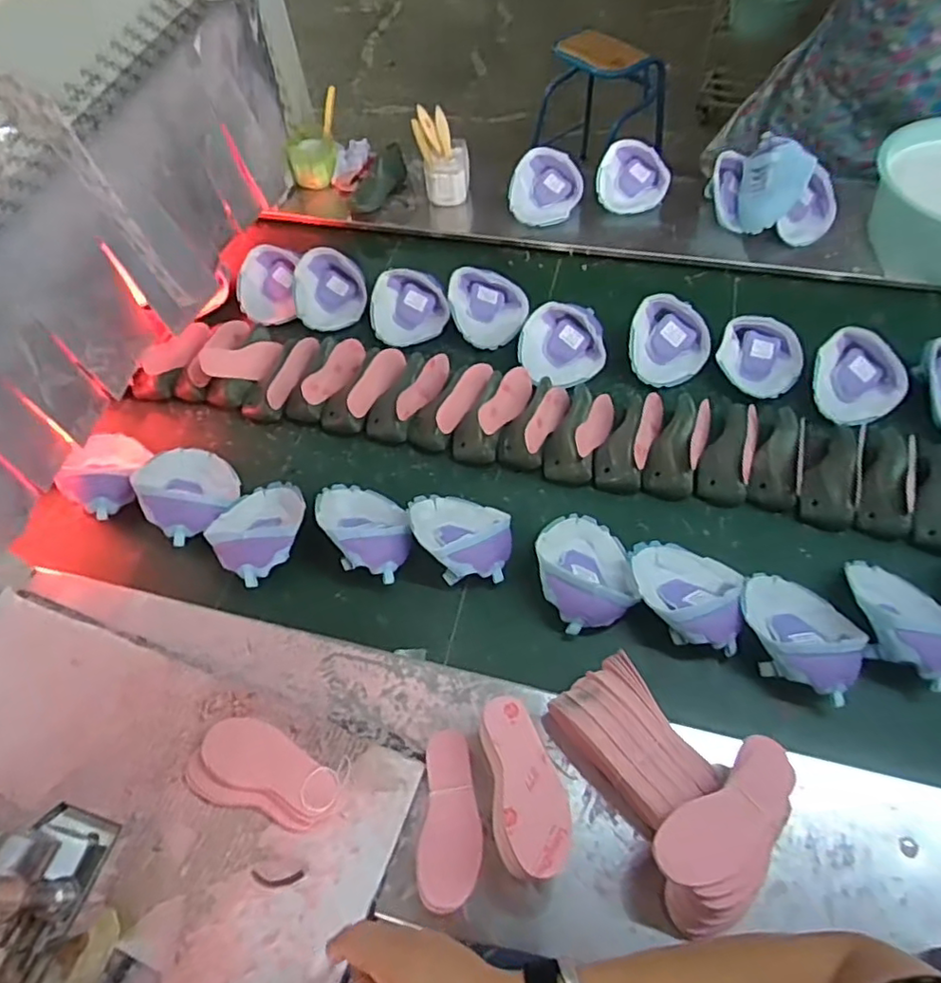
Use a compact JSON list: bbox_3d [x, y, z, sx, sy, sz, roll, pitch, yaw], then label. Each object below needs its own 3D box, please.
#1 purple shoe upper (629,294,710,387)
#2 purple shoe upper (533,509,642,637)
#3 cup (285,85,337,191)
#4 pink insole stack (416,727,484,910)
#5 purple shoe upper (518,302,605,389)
[{"bbox_3d":[0.305,-0.229,0.933,0.120,0.071,0.115,15,60,13],"label":"purple shoe upper"},{"bbox_3d":[0.140,0.091,0.746,0.119,0.062,0.147,-12,58,-4],"label":"purple shoe upper"},{"bbox_3d":[-0.307,-0.688,1.207,0.113,0.126,0.111,-2,57,3],"label":"cup"},{"bbox_3d":[-0.018,0.319,0.602,0.059,0.010,0.153,1,58,4],"label":"pink insole stack"},{"bbox_3d":[0.143,-0.224,0.948,0.132,0.058,0.124,-5,57,1],"label":"purple shoe upper"}]

